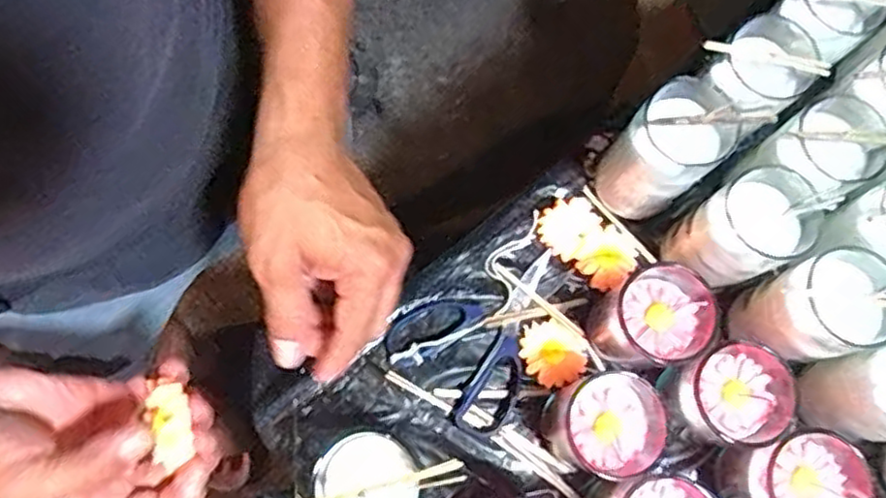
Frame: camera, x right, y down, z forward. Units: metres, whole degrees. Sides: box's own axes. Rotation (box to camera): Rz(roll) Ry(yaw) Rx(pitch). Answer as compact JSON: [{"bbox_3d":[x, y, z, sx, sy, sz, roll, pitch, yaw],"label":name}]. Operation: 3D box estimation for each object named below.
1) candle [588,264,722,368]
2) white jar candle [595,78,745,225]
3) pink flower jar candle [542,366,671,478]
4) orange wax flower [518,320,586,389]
[{"bbox_3d":[0.157,0.055,0.520,0.072,0.077,0.068,1,75,-2],"label":"candle"},{"bbox_3d":[0.171,-0.074,0.531,0.076,0.128,0.067,-43,81,-12],"label":"white jar candle"},{"bbox_3d":[0.119,0.131,0.510,0.071,0.082,0.074,1,75,-2],"label":"pink flower jar candle"},{"bbox_3d":[0.086,0.084,0.556,0.044,0.007,0.054,-42,81,-12],"label":"orange wax flower"}]

